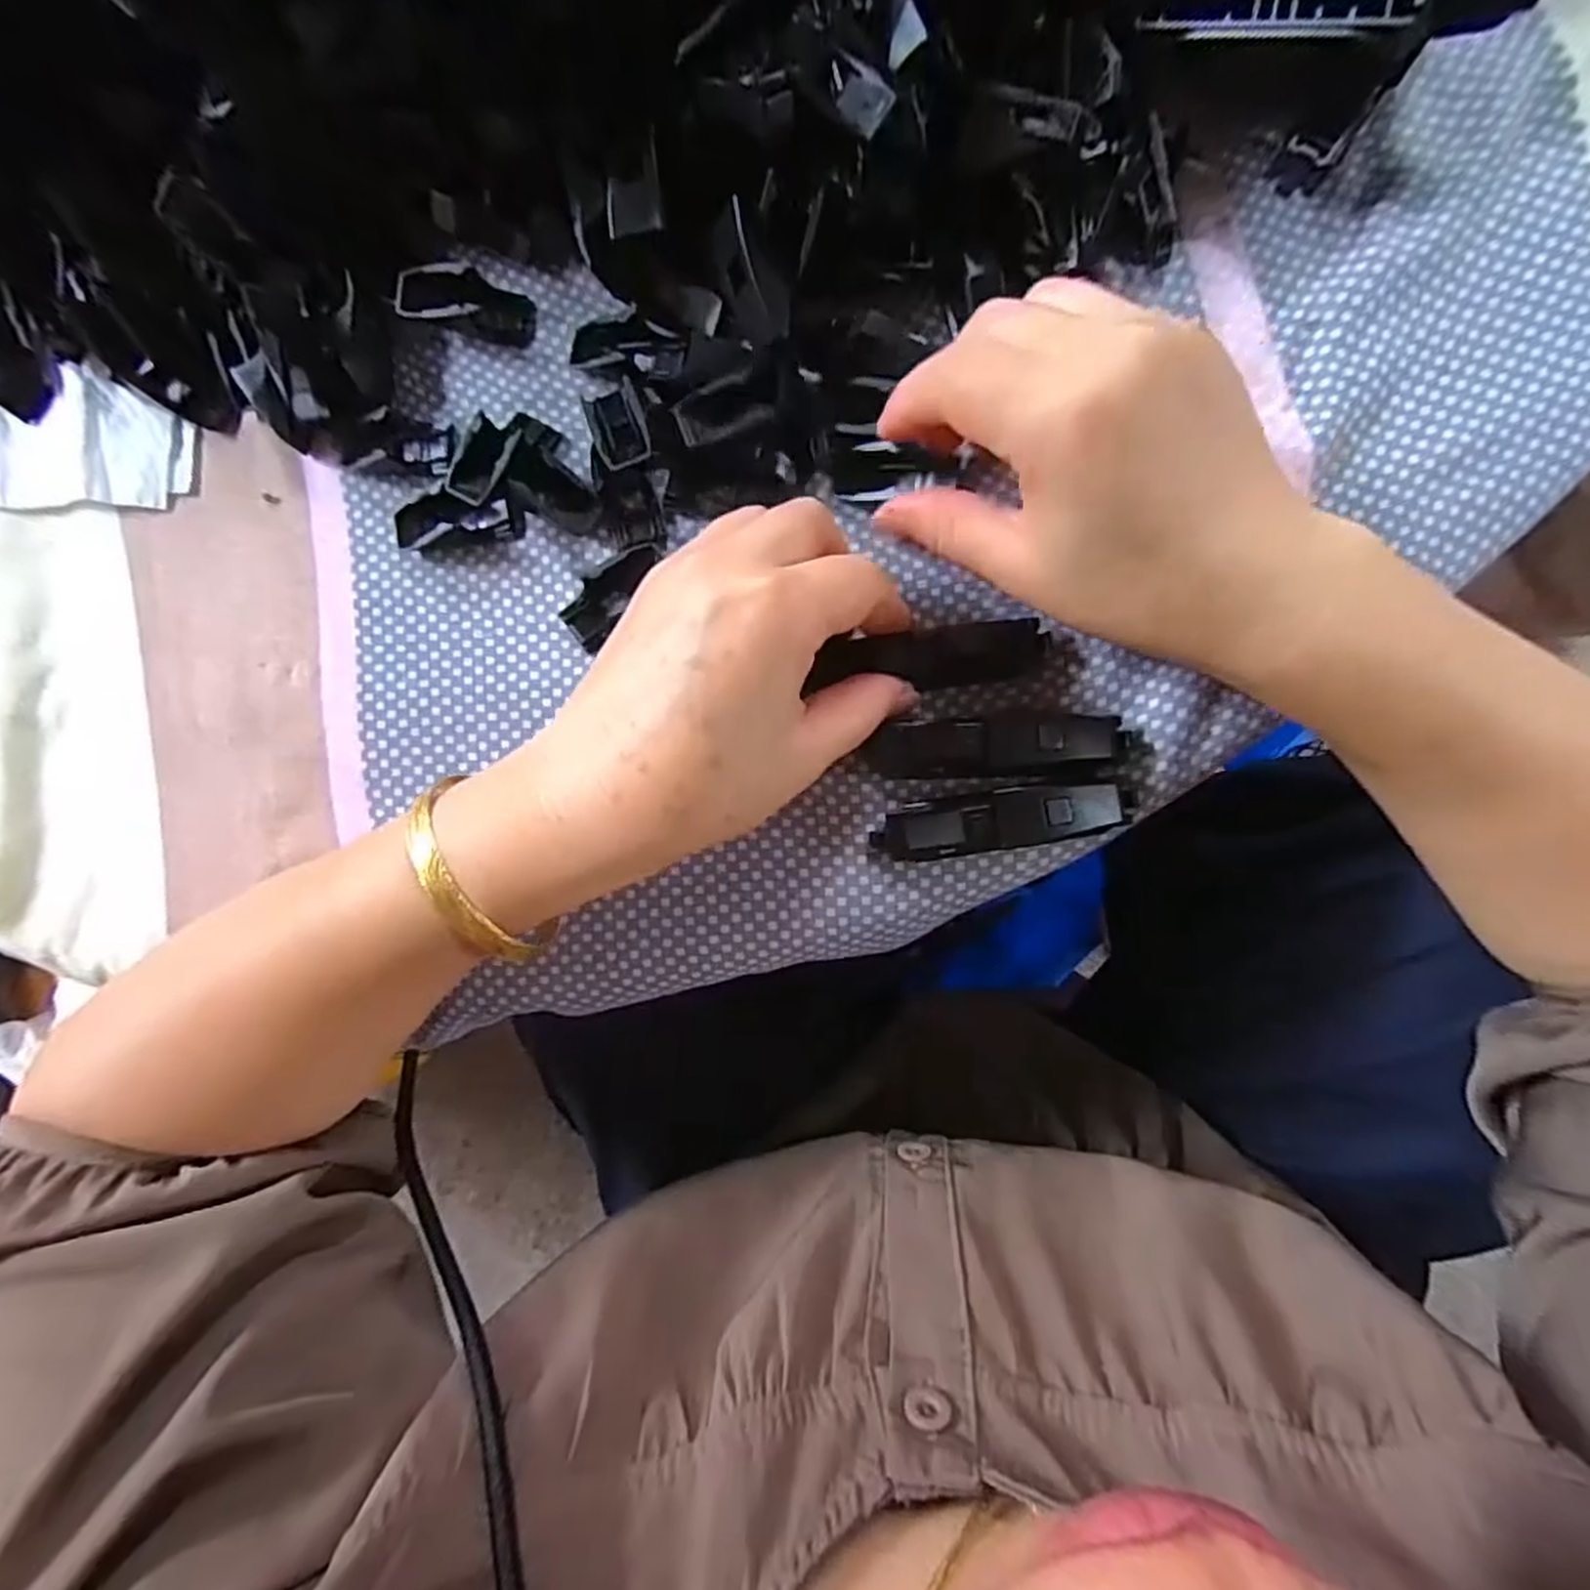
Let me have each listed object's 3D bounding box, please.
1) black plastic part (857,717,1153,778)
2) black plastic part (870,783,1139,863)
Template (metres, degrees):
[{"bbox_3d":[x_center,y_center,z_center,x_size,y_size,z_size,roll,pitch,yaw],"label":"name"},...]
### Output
[{"bbox_3d":[0.067,-0.016,0.238,0.086,0.008,0.019,-1,88,5],"label":"black plastic part"},{"bbox_3d":[0.065,0.008,0.236,0.079,0.010,0.018,-9,87,5],"label":"black plastic part"}]

